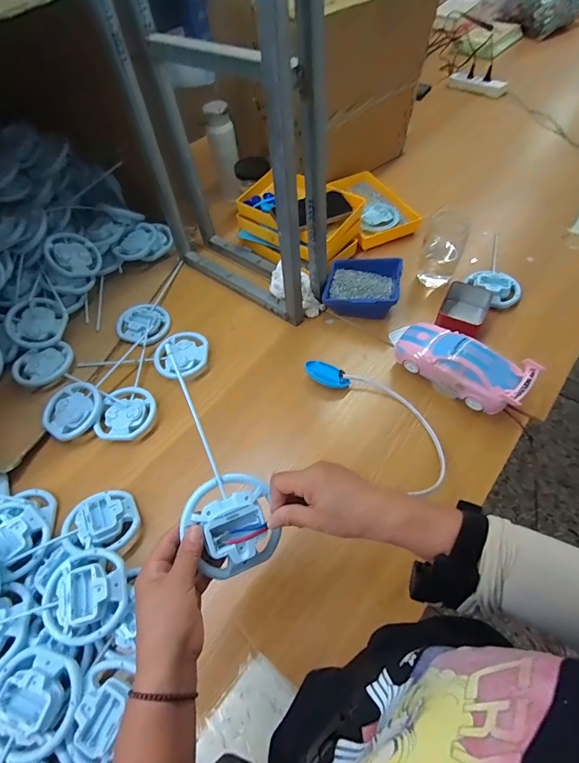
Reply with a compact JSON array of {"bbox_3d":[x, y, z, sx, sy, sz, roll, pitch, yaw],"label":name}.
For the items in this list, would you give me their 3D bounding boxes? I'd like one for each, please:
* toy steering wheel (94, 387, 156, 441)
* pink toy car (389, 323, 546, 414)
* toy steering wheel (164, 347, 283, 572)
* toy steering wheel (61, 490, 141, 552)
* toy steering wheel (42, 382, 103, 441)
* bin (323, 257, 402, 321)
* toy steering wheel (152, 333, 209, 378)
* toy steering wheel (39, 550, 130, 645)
[{"bbox_3d":[-0.276,0.056,0.650,0.083,0.029,0.096,8,57,10],"label":"toy steering wheel"},{"bbox_3d":[0.252,-0.035,0.596,0.224,0.077,0.082,38,67,25],"label":"pink toy car"},{"bbox_3d":[-0.086,0.082,0.397,0.087,0.027,0.237,-21,85,-10],"label":"toy steering wheel"},{"bbox_3d":[-0.270,0.201,0.550,0.104,0.042,0.092,6,57,9],"label":"toy steering wheel"},{"bbox_3d":[-0.374,0.049,0.652,0.104,0.024,0.095,-2,56,3],"label":"toy steering wheel"},{"bbox_3d":[0.139,-0.176,0.727,0.133,0.076,0.133,10,58,11],"label":"bin"},{"bbox_3d":[-0.202,-0.050,0.702,0.107,0.014,0.092,17,59,15],"label":"toy steering wheel"},{"bbox_3d":[-0.259,0.265,0.469,0.109,0.024,0.098,-23,57,-10],"label":"toy steering wheel"}]

